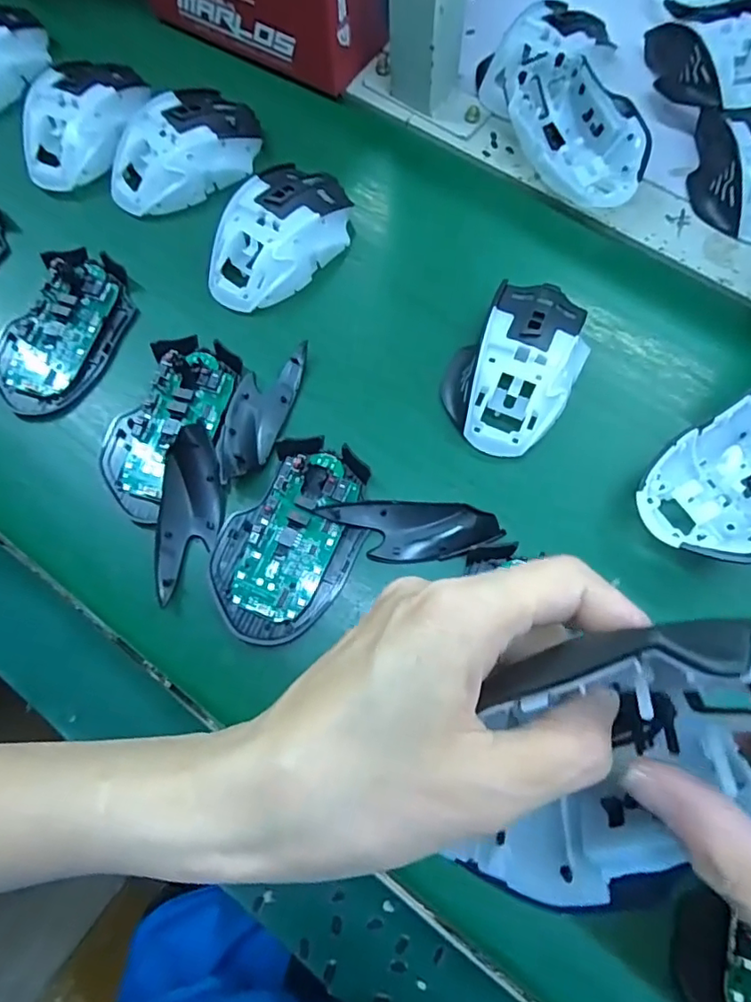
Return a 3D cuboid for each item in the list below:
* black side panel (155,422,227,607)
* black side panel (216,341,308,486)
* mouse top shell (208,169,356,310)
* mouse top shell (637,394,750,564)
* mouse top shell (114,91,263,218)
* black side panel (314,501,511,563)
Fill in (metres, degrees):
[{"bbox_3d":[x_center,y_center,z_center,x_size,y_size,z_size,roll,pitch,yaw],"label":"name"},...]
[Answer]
[{"bbox_3d":[-0.103,0.006,0.320,0.034,0.011,0.095,9,84,-24],"label":"black side panel"},{"bbox_3d":[-0.071,-0.056,0.343,0.034,0.017,0.096,16,71,8],"label":"black side panel"},{"bbox_3d":[-0.062,-0.177,0.374,0.065,0.029,0.113,27,73,11],"label":"mouse top shell"},{"bbox_3d":[0.198,-0.012,0.309,0.109,0.049,0.070,-29,71,-9],"label":"mouse top shell"},{"bbox_3d":[-0.136,-0.249,0.398,0.063,0.032,0.111,42,76,15],"label":"mouse top shell"},{"bbox_3d":[0.019,0.016,0.314,0.095,0.012,0.032,-1,69,1],"label":"black side panel"}]

